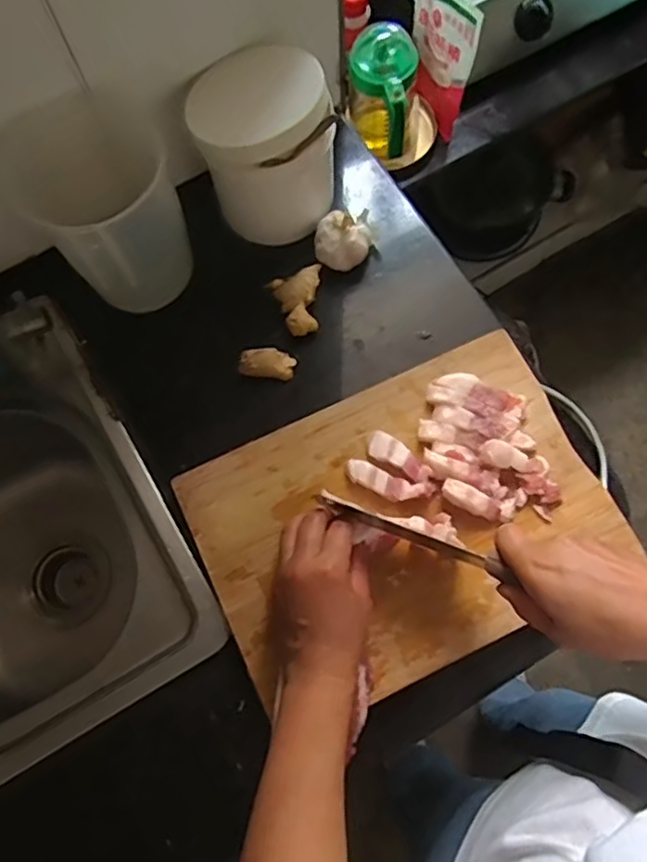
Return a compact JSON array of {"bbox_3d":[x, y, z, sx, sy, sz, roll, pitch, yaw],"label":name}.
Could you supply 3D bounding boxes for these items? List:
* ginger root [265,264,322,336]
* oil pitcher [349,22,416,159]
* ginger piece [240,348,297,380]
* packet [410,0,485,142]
[{"bbox_3d":[-0.018,-0.126,0.615,0.053,0.025,0.061,-27,74,-7],"label":"ginger root"},{"bbox_3d":[0.070,-0.416,0.787,0.076,0.121,0.101,9,73,4],"label":"oil pitcher"},{"bbox_3d":[-0.054,-0.064,0.602,0.051,0.022,0.026,4,73,3],"label":"ginger piece"},{"bbox_3d":[0.145,-0.478,0.801,0.022,0.165,0.108,-34,75,-9],"label":"packet"}]

